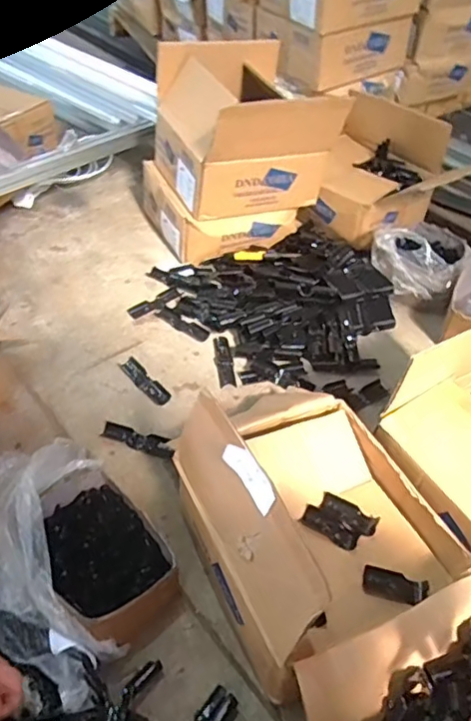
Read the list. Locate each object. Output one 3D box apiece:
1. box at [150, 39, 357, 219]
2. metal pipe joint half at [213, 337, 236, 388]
[{"bbox_3d":[0.009,-0.516,1.291,0.320,0.274,0.339,-18,50,-23],"label":"box"},{"bbox_3d":[-0.022,0.000,1.129,0.034,0.022,0.119,-3,45,-9],"label":"metal pipe joint half"}]

